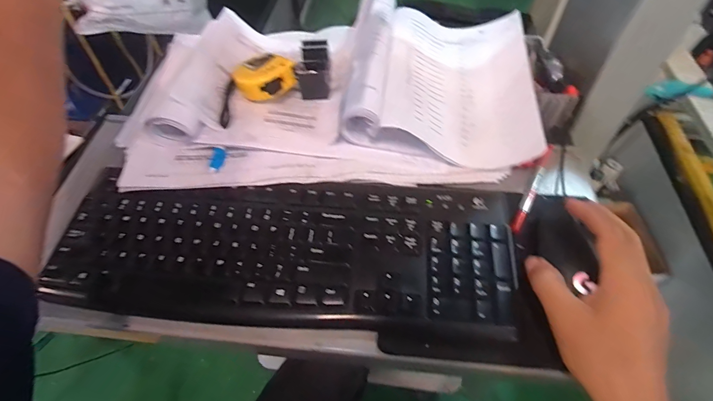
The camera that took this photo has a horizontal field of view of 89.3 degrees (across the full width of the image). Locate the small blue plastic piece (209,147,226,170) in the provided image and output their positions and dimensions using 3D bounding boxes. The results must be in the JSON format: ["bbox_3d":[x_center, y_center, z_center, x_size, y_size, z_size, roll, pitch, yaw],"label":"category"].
[{"bbox_3d":[-0.151,-0.046,0.393,0.014,0.005,0.028,-1,54,1],"label":"small blue plastic piece"}]

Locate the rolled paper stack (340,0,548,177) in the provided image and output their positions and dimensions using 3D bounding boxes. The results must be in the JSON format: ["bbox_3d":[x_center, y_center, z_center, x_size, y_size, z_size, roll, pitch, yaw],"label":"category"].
[{"bbox_3d":[0.106,-0.177,0.460,0.222,0.058,0.295,8,54,7],"label":"rolled paper stack"}]

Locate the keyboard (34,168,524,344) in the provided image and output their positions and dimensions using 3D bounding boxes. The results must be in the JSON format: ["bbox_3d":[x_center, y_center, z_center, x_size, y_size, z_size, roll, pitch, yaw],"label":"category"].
[{"bbox_3d":[-0.065,0.041,0.355,0.436,0.025,0.144,4,54,4],"label":"keyboard"}]

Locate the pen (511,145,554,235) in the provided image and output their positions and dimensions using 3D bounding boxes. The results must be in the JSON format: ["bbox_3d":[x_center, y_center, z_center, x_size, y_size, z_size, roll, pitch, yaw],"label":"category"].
[{"bbox_3d":[0.196,-0.016,0.397,0.012,0.006,0.139,27,59,19],"label":"pen"}]

